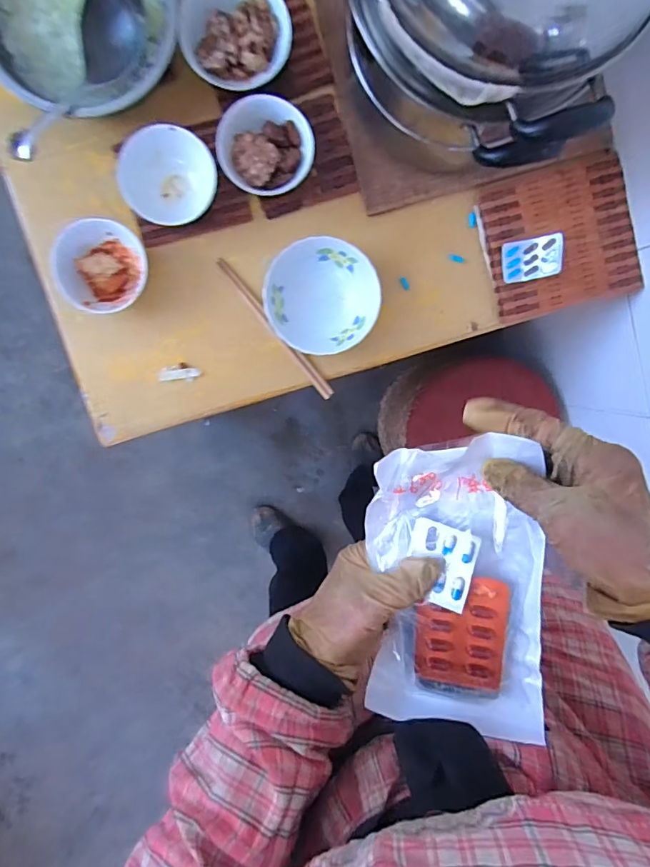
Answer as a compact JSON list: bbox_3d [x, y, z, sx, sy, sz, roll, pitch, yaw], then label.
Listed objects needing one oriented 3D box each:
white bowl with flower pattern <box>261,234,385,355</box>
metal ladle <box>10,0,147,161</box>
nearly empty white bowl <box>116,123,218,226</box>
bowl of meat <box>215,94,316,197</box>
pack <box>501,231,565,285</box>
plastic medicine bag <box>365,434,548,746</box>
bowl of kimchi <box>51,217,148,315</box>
[{"bbox_3d":[-0.006,-0.179,0.632,0.144,0.048,0.141,-1,98,-6],"label":"white bowl with flower pattern"},{"bbox_3d":[-0.268,-0.396,0.536,0.072,0.037,0.218,25,95,-8],"label":"metal ladle"},{"bbox_3d":[-0.191,-0.314,0.595,0.109,0.060,0.104,-1,98,-6],"label":"nearly empty white bowl"},{"bbox_3d":[-0.073,-0.351,0.596,0.113,0.053,0.102,-3,98,-5],"label":"bowl of meat"},{"bbox_3d":[0.279,-0.234,0.640,0.074,0.008,0.054,-2,103,29],"label":"pack"},{"bbox_3d":[0.085,0.105,0.318,0.110,0.022,0.197,-1,98,14],"label":"plastic medicine bag"},{"bbox_3d":[-0.280,-0.210,0.607,0.108,0.048,0.111,-1,98,-6],"label":"bowl of kimchi"}]

